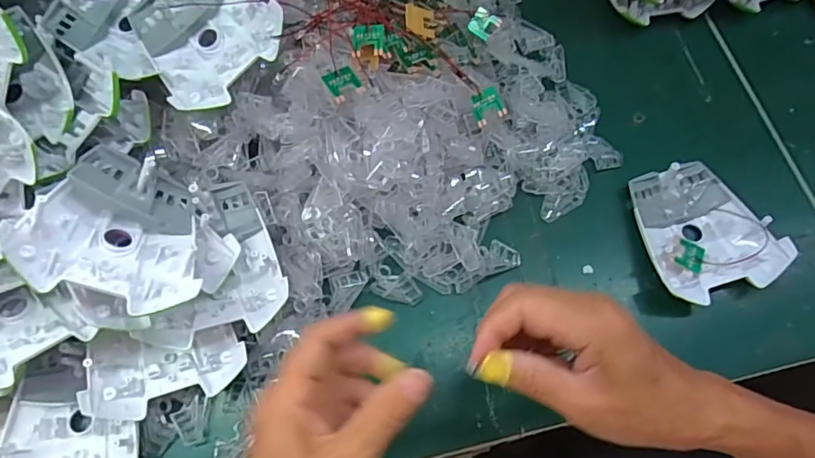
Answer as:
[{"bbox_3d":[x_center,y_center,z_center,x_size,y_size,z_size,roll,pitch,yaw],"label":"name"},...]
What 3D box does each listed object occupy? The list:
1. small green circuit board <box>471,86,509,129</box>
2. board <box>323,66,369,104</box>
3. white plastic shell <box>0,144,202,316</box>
[{"bbox_3d":[0.063,-0.098,0.425,0.024,0.007,0.026,-25,82,7],"label":"small green circuit board"},{"bbox_3d":[-0.046,-0.105,0.389,0.025,0.006,0.024,-28,82,-18],"label":"board"},{"bbox_3d":[-0.176,0.000,0.331,0.097,0.027,0.105,23,40,-24],"label":"white plastic shell"}]

